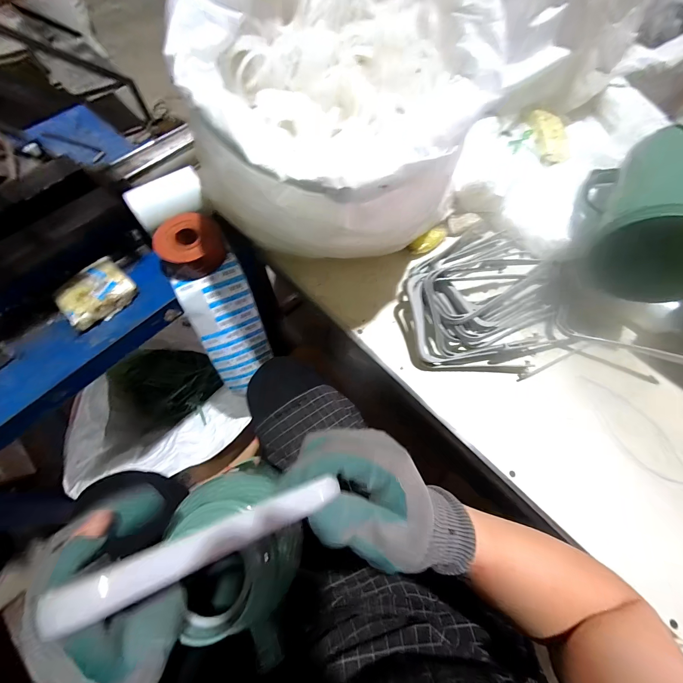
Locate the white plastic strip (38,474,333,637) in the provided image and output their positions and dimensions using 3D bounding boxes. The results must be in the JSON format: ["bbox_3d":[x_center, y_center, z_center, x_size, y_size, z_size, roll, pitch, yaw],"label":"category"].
[{"bbox_3d":[-0.059,0.098,0.161,0.132,0.010,0.017,-10,64,-30],"label":"white plastic strip"}]

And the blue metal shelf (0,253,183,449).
[{"bbox_3d":[-0.459,0.063,0.465,0.120,0.049,0.510,38,71,15],"label":"blue metal shelf"}]

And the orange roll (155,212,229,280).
[{"bbox_3d":[-0.249,-0.161,0.536,0.094,0.047,0.100,0,66,-1],"label":"orange roll"}]

